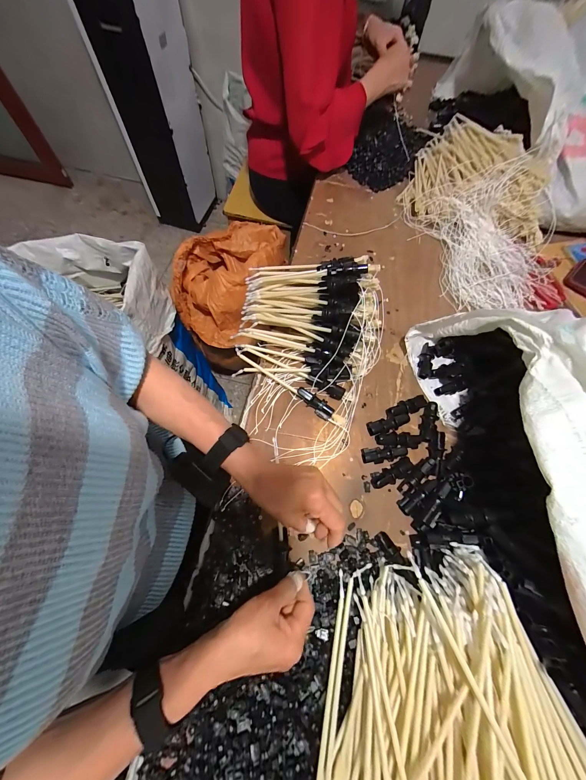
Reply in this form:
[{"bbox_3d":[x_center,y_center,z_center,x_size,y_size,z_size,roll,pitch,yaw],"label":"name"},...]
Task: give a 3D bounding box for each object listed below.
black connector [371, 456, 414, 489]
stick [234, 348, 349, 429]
[{"bbox_3d":[0.149,0.126,0.415,0.066,0.018,0.025,-22,69,-12],"label":"black connector"},{"bbox_3d":[-0.003,-0.006,0.443,0.201,0.029,0.021,33,69,11],"label":"stick"}]

